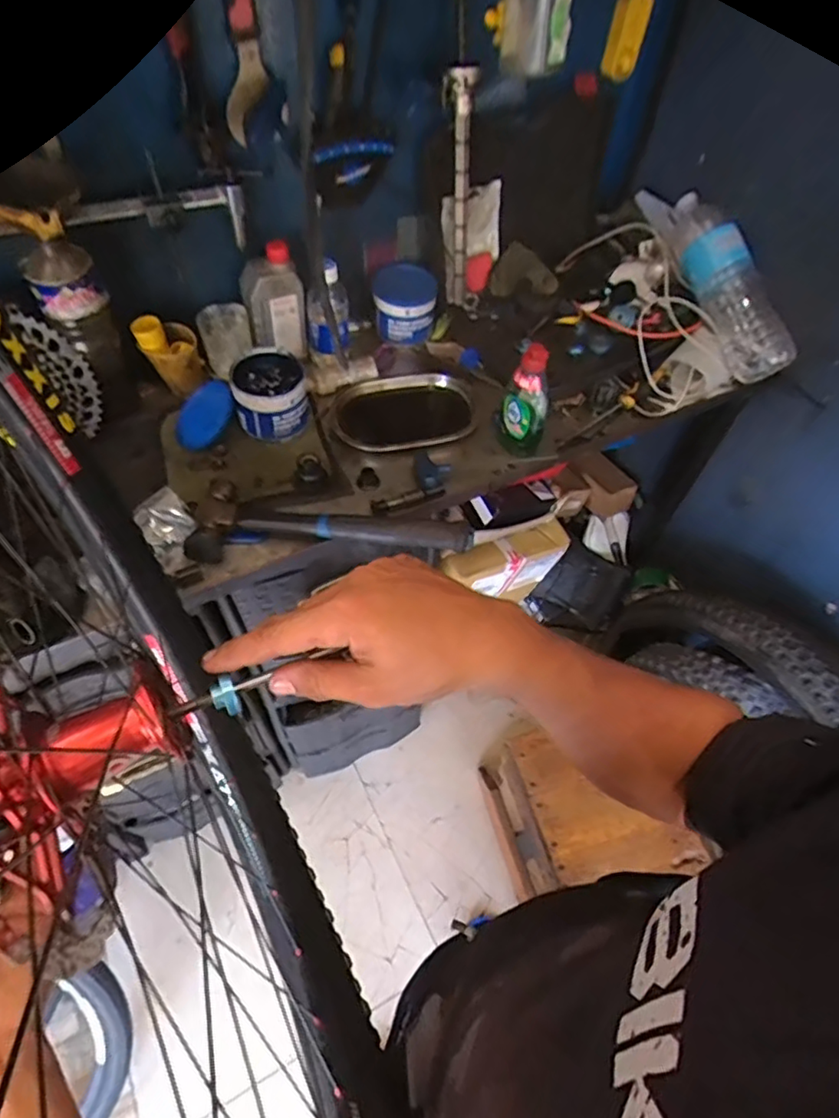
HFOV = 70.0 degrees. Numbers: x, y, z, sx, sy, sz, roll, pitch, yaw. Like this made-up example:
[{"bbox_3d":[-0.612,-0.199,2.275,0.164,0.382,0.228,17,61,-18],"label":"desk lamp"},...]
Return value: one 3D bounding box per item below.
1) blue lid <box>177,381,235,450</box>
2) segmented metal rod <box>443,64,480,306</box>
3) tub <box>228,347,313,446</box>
[{"bbox_3d":[-0.301,-0.203,0.838,0.093,0.009,0.105,21,79,30],"label":"blue lid"},{"bbox_3d":[0.049,-0.511,0.854,0.048,0.294,0.040,-4,56,-6],"label":"segmented metal rod"},{"bbox_3d":[-0.207,-0.232,0.832,0.097,0.066,0.101,2,55,-3],"label":"tub"}]

